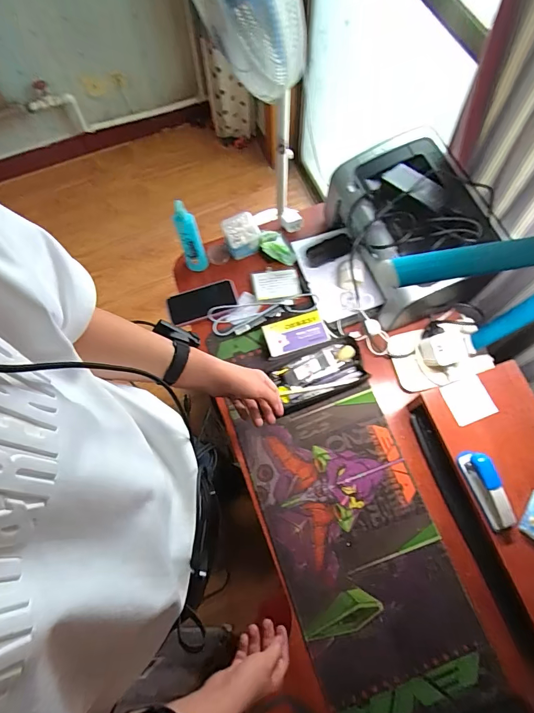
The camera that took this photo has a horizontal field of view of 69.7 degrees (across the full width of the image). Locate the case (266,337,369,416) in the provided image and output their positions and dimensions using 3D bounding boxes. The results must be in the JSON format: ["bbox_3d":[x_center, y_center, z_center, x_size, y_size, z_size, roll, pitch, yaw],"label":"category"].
[{"bbox_3d":[0.105,0.033,0.809,0.183,0.041,0.115,-21,72,-6],"label":"case"}]

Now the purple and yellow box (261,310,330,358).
[{"bbox_3d":[0.062,-0.047,0.833,0.130,0.021,0.075,-16,71,-4],"label":"purple and yellow box"}]

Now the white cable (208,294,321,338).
[{"bbox_3d":[-0.009,-0.103,0.861,0.243,0.021,0.066,-13,71,-3],"label":"white cable"}]

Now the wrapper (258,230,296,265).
[{"bbox_3d":[0.027,-0.249,0.881,0.098,0.034,0.048,39,75,-13],"label":"wrapper"}]

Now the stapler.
[{"bbox_3d":[0.364,0.219,0.633,0.030,0.058,0.124,-19,71,-5],"label":"stapler"}]

